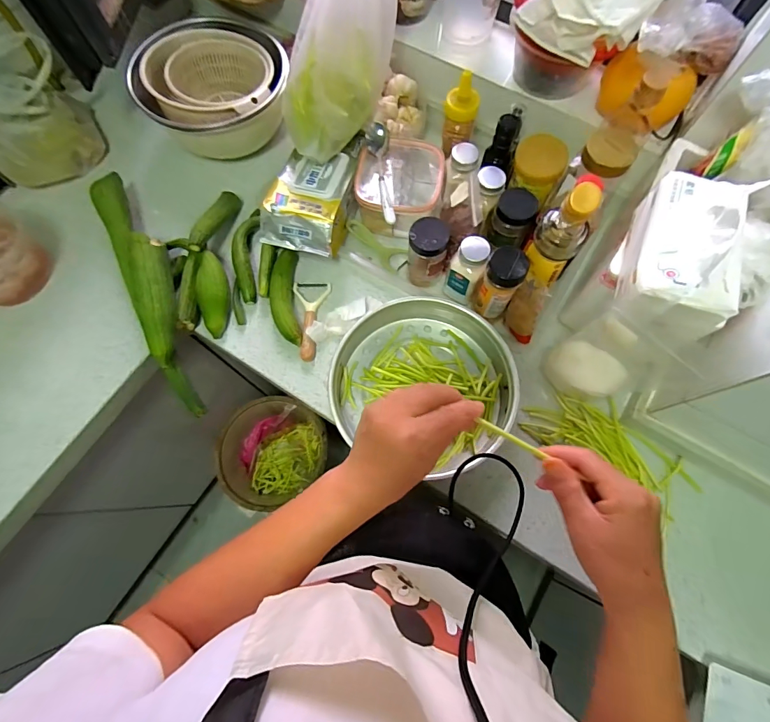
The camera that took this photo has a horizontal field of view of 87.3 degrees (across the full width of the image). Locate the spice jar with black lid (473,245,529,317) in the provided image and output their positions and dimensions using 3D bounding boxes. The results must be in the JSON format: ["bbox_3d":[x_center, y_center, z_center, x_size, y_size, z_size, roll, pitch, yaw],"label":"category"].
[{"bbox_3d":[0.166,-0.111,0.585,0.051,0.121,0.053,0,72,0],"label":"spice jar with black lid"}]

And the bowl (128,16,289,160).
[{"bbox_3d":[-0.297,-0.484,0.711,0.248,0.095,0.224,-9,72,-3],"label":"bowl"}]

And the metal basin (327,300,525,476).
[{"bbox_3d":[0.057,0.028,0.592,0.256,0.061,0.234,0,72,0],"label":"metal basin"}]

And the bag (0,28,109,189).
[{"bbox_3d":[-0.637,-0.449,0.704,0.172,0.177,0.231,-26,73,-8],"label":"bag"}]

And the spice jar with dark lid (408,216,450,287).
[{"bbox_3d":[0.065,-0.167,0.628,0.055,0.105,0.053,0,72,0],"label":"spice jar with dark lid"}]

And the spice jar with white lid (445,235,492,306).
[{"bbox_3d":[0.122,-0.134,0.619,0.049,0.116,0.053,17,72,6],"label":"spice jar with white lid"}]

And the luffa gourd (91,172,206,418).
[{"bbox_3d":[-0.375,-0.125,0.644,0.082,0.079,0.428,-28,74,-9],"label":"luffa gourd"}]

